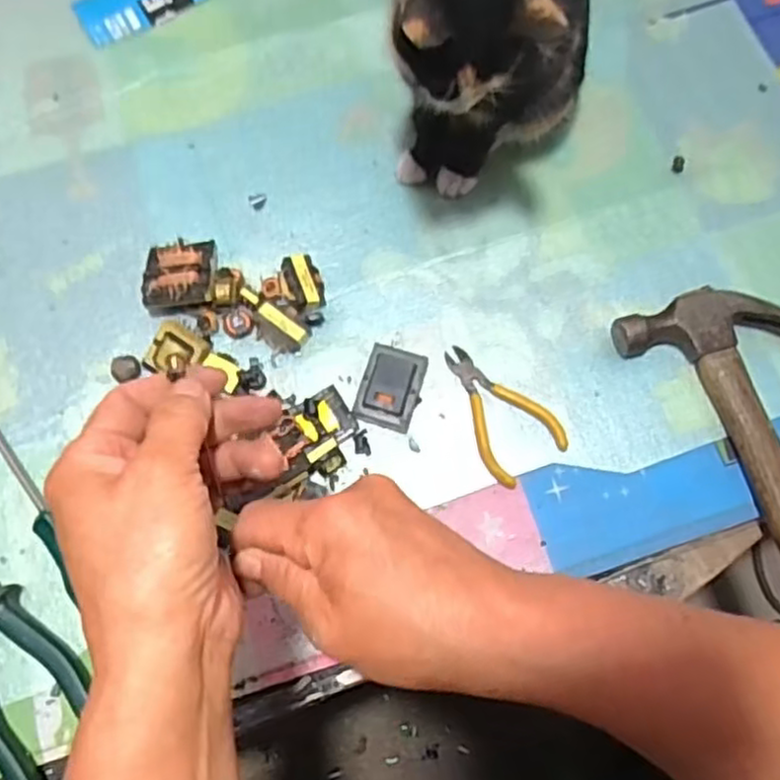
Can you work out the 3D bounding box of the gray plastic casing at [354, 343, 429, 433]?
[{"bbox_3d":[0.001,-0.003,0.517,0.040,0.020,0.059,14,73,6],"label":"gray plastic casing"}]

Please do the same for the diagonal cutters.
[{"bbox_3d":[0.072,0.013,0.512,0.058,0.007,0.103,-37,75,-10],"label":"diagonal cutters"}]

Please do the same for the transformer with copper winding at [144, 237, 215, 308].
[{"bbox_3d":[-0.157,-0.085,0.543,0.051,0.026,0.057,-6,72,-1],"label":"transformer with copper winding"}]

